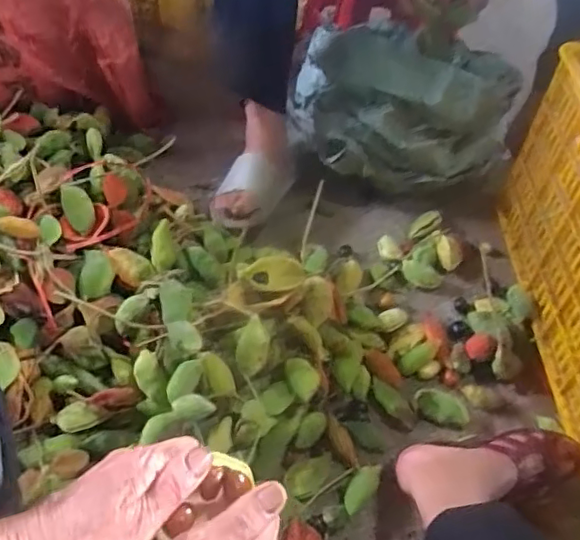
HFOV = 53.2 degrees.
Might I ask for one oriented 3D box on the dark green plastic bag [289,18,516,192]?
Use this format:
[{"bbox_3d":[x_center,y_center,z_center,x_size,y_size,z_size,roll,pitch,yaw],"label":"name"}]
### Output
[{"bbox_3d":[0.216,-0.333,1.125,0.357,0.208,0.283,-3,50,-7],"label":"dark green plastic bag"}]

